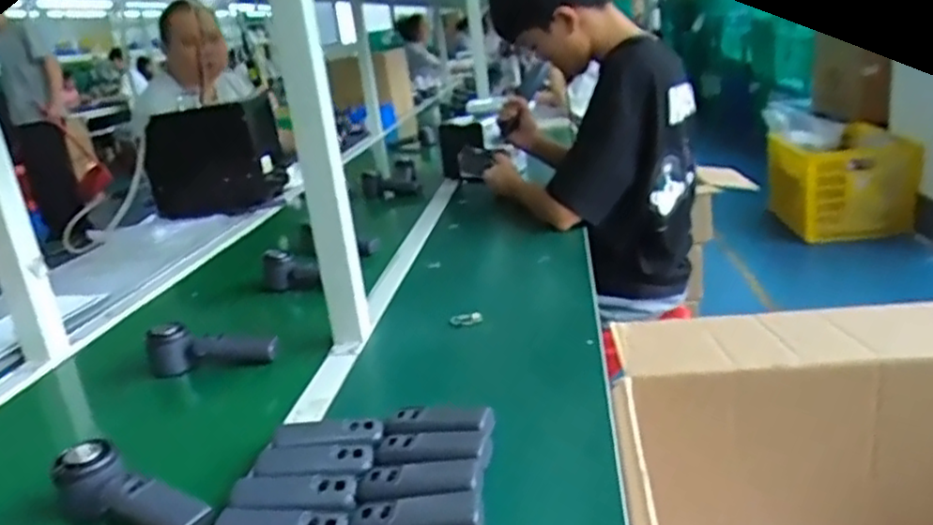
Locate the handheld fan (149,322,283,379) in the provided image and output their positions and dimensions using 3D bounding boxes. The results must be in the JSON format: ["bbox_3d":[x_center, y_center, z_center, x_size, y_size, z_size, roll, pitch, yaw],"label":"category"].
[{"bbox_3d":[-0.322,0.104,0.918,0.161,0.057,0.039,-6,17,4],"label":"handheld fan"}]

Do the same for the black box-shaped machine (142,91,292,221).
[{"bbox_3d":[-0.607,-0.235,1.728,0.318,0.260,0.067,-9,17,-5],"label":"black box-shaped machine"}]

